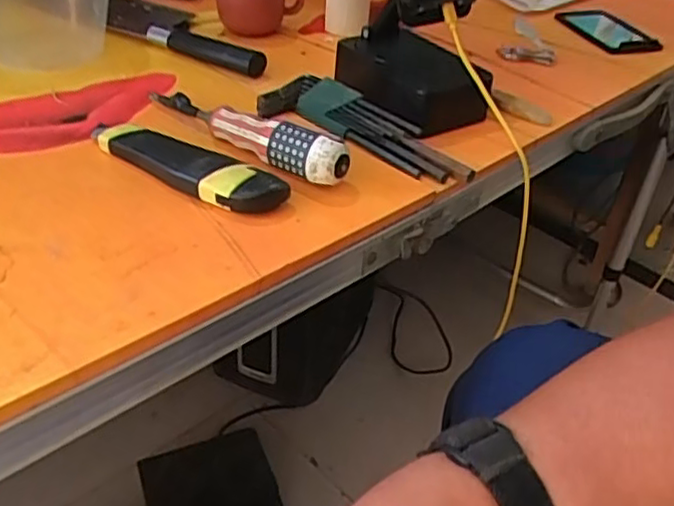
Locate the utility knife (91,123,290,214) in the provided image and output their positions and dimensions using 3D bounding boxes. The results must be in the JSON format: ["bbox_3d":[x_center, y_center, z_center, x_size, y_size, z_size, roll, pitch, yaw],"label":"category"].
[{"bbox_3d":[-0.105,-0.060,0.447,0.159,0.024,0.032,24,40,23],"label":"utility knife"}]

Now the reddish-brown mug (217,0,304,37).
[{"bbox_3d":[-0.074,-0.247,0.679,0.088,0.061,0.057,-3,37,-11],"label":"reddish-brown mug"}]

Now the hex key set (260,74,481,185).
[{"bbox_3d":[0.023,-0.098,0.518,0.178,0.027,0.045,26,41,25],"label":"hex key set"}]

